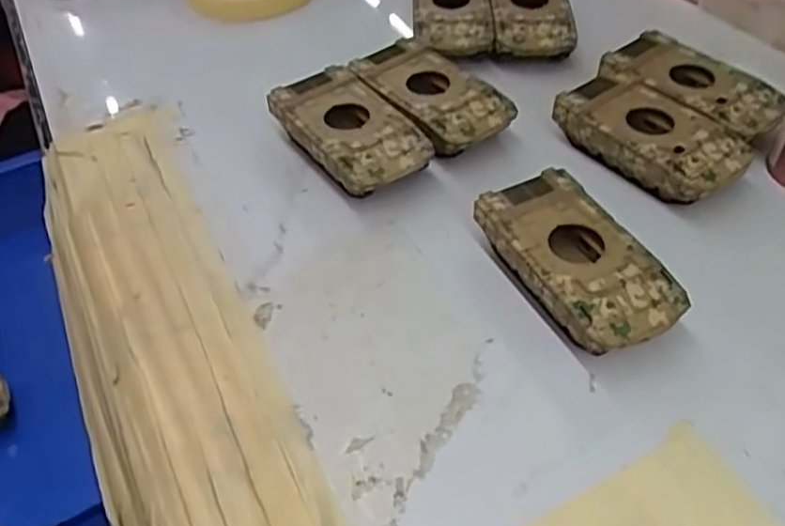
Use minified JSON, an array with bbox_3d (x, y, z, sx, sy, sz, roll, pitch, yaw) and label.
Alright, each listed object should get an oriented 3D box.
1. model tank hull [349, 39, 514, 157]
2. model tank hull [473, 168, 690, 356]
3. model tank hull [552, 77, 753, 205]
[{"bbox_3d":[0.022,-0.090,0.409,0.052,0.027,0.092,-34,54,-26],"label":"model tank hull"},{"bbox_3d":[0.081,0.002,0.322,0.053,0.026,0.094,-23,50,-18],"label":"model tank hull"},{"bbox_3d":[0.137,-0.064,0.381,0.050,0.027,0.092,-31,53,-24],"label":"model tank hull"}]

